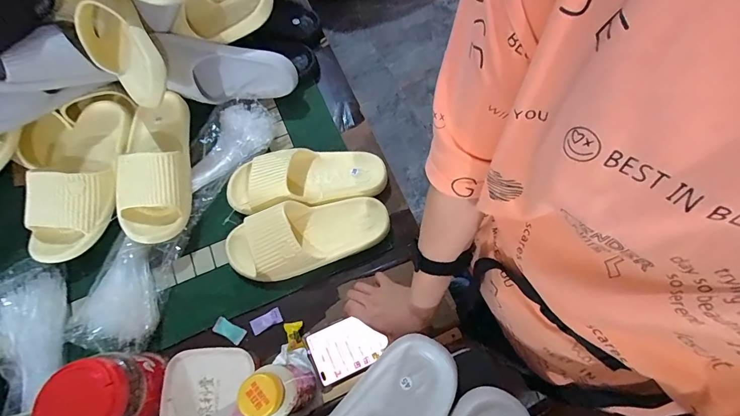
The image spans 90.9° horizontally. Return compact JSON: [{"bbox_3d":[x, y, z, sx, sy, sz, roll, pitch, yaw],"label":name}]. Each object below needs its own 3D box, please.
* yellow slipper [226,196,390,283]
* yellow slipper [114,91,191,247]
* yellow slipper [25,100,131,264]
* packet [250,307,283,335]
[{"bbox_3d":[-0.095,0.040,0.540,0.242,0.058,0.098,-12,69,-4],"label":"yellow slipper"},{"bbox_3d":[-0.338,-0.068,0.571,0.102,0.065,0.248,-13,69,-4],"label":"yellow slipper"},{"bbox_3d":[-0.445,-0.052,0.565,0.105,0.063,0.260,5,69,2],"label":"yellow slipper"},{"bbox_3d":[-0.153,0.167,0.538,0.046,0.006,0.023,-25,70,-9],"label":"packet"}]

